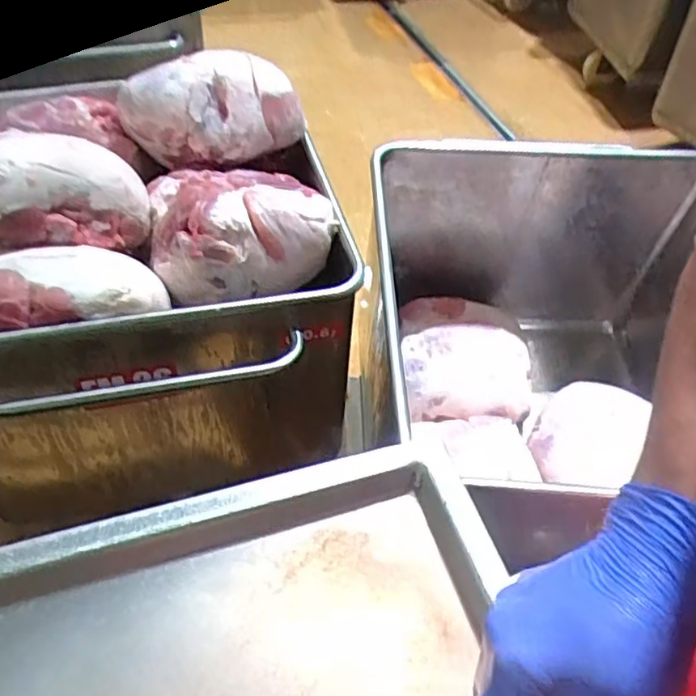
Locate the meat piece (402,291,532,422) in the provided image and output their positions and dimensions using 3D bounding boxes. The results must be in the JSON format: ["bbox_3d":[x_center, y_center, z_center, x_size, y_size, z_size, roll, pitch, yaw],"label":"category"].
[{"bbox_3d":[0.246,0.012,1.343,0.290,0.100,0.272,0,51,-4],"label":"meat piece"}]

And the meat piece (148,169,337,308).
[{"bbox_3d":[-0.166,-0.213,0.994,0.274,0.115,0.258,-8,52,-10],"label":"meat piece"}]

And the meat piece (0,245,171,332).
[{"bbox_3d":[-0.408,-0.074,0.841,0.320,0.097,0.133,-12,53,-14],"label":"meat piece"}]

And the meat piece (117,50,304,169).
[{"bbox_3d":[-0.226,-0.397,1.073,0.285,0.146,0.118,-16,56,-16],"label":"meat piece"}]

